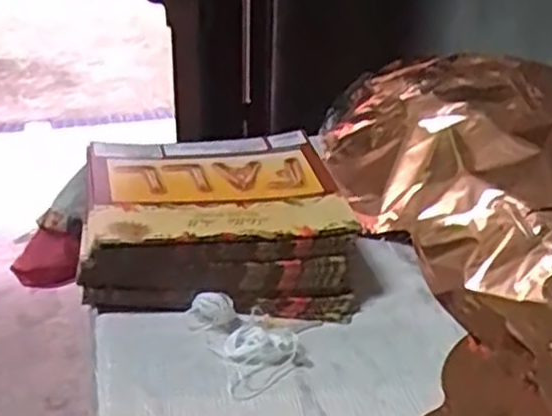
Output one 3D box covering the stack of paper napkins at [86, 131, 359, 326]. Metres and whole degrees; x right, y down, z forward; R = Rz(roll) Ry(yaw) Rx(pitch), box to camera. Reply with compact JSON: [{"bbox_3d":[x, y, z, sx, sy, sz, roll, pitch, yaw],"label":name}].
[{"bbox_3d":[-0.051,0.010,0.612,0.208,0.076,0.176,-1,29,-8],"label":"stack of paper napkins"}]

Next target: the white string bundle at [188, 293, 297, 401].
[{"bbox_3d":[-0.018,0.089,0.524,0.063,0.023,0.084,-14,34,-28],"label":"white string bundle"}]

